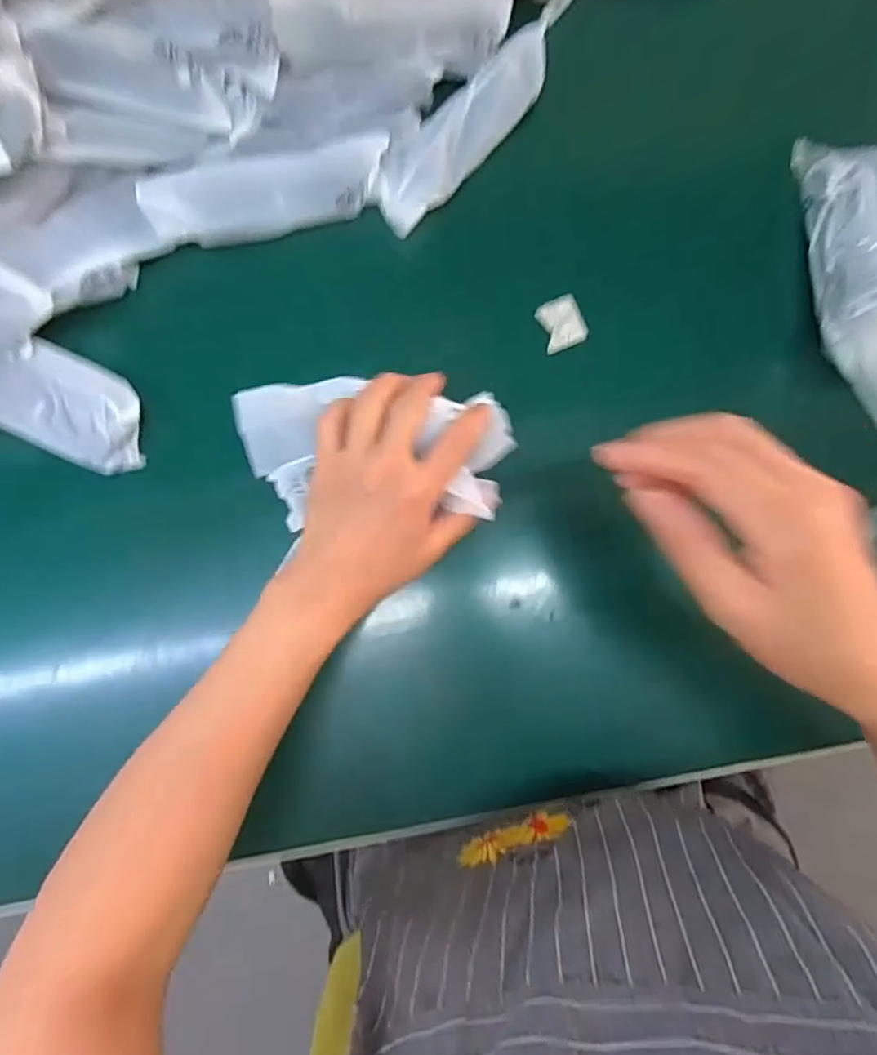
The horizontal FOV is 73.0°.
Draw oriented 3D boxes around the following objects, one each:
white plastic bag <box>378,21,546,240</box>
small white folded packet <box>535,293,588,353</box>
[{"bbox_3d":[0.013,-0.255,0.377,0.045,0.020,0.143,43,88,2],"label":"white plastic bag"},{"bbox_3d":[0.082,-0.136,0.395,0.029,0.007,0.032,-23,88,-1],"label":"small white folded packet"}]

